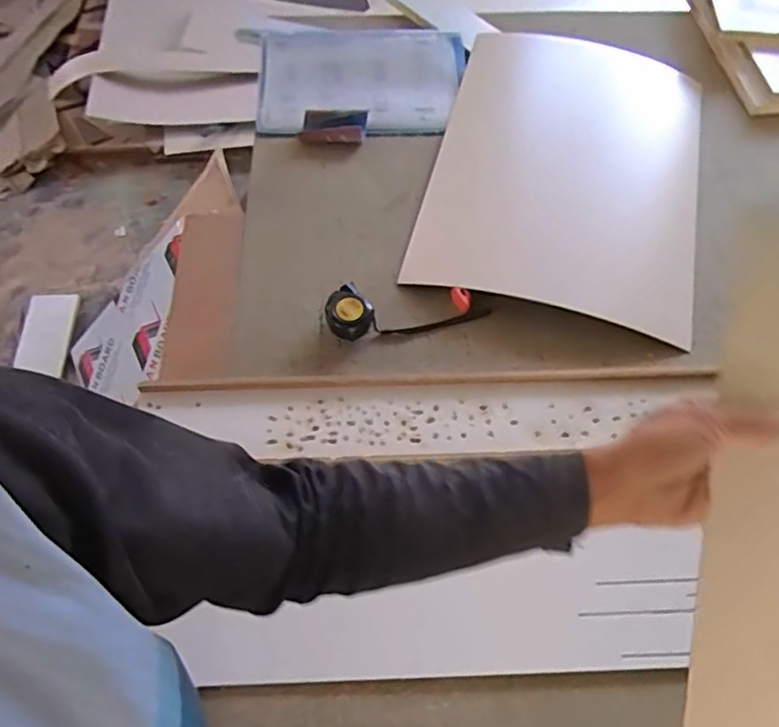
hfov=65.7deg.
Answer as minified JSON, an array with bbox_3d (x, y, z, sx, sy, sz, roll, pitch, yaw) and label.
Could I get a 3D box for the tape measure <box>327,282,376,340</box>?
[{"bbox_3d":[-0.051,-0.064,0.790,0.054,0.050,0.062,-36,67,-19],"label":"tape measure"}]

